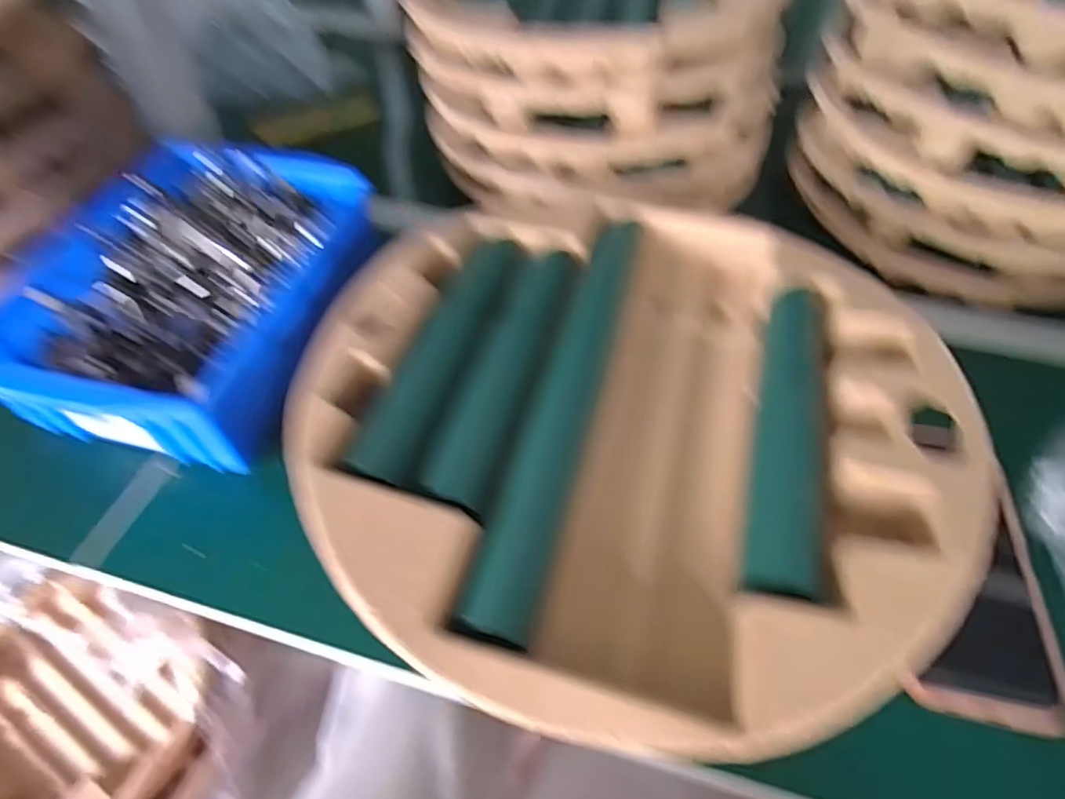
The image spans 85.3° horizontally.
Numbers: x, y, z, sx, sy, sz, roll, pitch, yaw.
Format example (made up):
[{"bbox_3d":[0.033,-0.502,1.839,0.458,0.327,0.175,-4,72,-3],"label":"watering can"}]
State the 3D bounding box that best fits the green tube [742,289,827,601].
[{"bbox_3d":[0.126,0.013,0.286,0.027,0.027,0.178,14,52,9],"label":"green tube"}]

